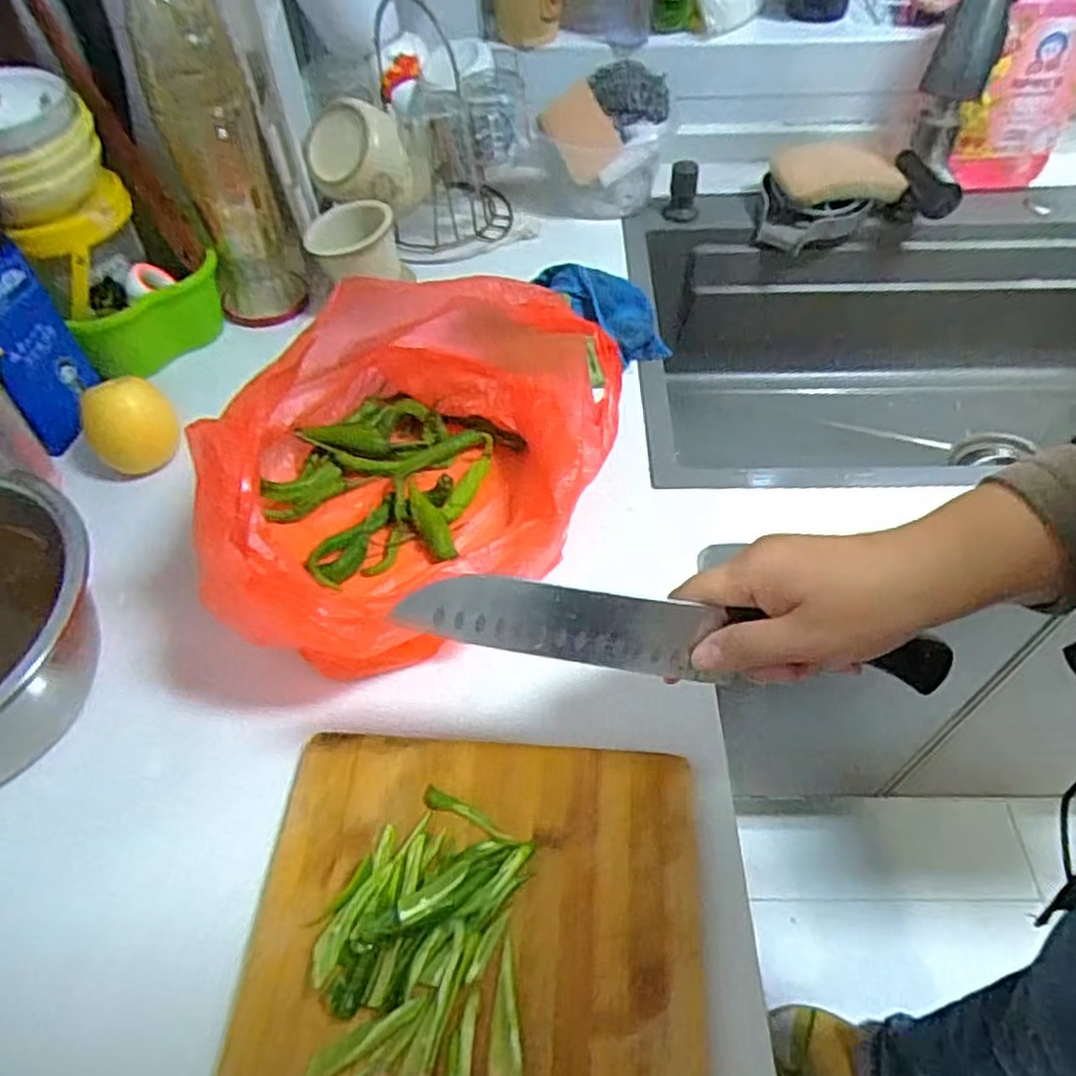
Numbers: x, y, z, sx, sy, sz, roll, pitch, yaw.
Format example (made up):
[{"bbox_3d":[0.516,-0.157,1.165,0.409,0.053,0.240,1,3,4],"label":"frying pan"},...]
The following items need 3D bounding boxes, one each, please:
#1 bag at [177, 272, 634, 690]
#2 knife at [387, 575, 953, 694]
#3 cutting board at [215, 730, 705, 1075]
[{"bbox_3d":[-0.093,-0.068,0.511,0.314,0.151,0.233,-36,59,-24],"label":"bag"},{"bbox_3d":[0.070,0.050,0.366,0.272,0.036,0.022,7,52,-8],"label":"knife"},{"bbox_3d":[-0.037,0.253,0.331,0.225,0.026,0.341,5,52,2],"label":"cutting board"}]

